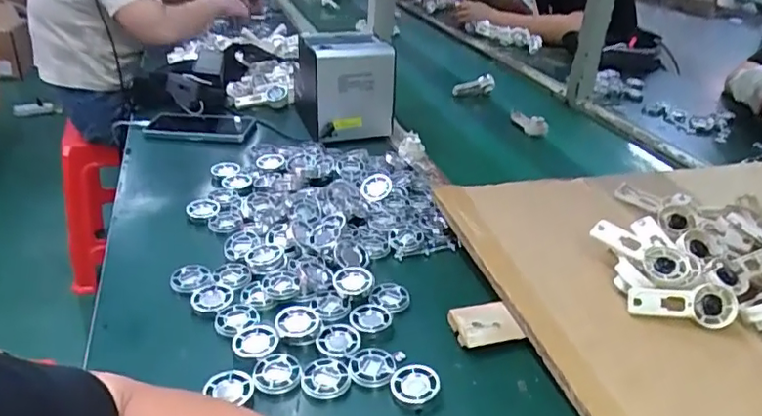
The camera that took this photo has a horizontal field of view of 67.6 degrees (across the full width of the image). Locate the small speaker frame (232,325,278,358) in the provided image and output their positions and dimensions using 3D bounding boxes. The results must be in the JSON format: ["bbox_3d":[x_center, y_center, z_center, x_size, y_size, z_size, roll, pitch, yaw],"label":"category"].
[{"bbox_3d":[-0.110,0.116,0.497,0.035,0.006,0.039,-24,39,-38],"label":"small speaker frame"}]

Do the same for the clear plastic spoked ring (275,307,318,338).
[{"bbox_3d":[-0.073,0.101,0.517,0.035,0.012,0.043,10,31,15],"label":"clear plastic spoked ring"}]

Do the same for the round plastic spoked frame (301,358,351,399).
[{"bbox_3d":[-0.045,0.140,0.468,0.037,0.008,0.038,1,30,-1],"label":"round plastic spoked frame"}]

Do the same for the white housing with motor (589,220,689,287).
[{"bbox_3d":[0.258,0.041,0.563,0.051,0.022,0.096,-23,47,-22],"label":"white housing with motor"}]

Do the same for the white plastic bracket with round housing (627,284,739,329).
[{"bbox_3d":[0.278,0.089,0.527,0.098,0.037,0.013,4,-4,0],"label":"white plastic bracket with round housing"}]

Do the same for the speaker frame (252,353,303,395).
[{"bbox_3d":[-0.085,0.136,0.470,0.037,0.007,0.039,-5,30,-11],"label":"speaker frame"}]

